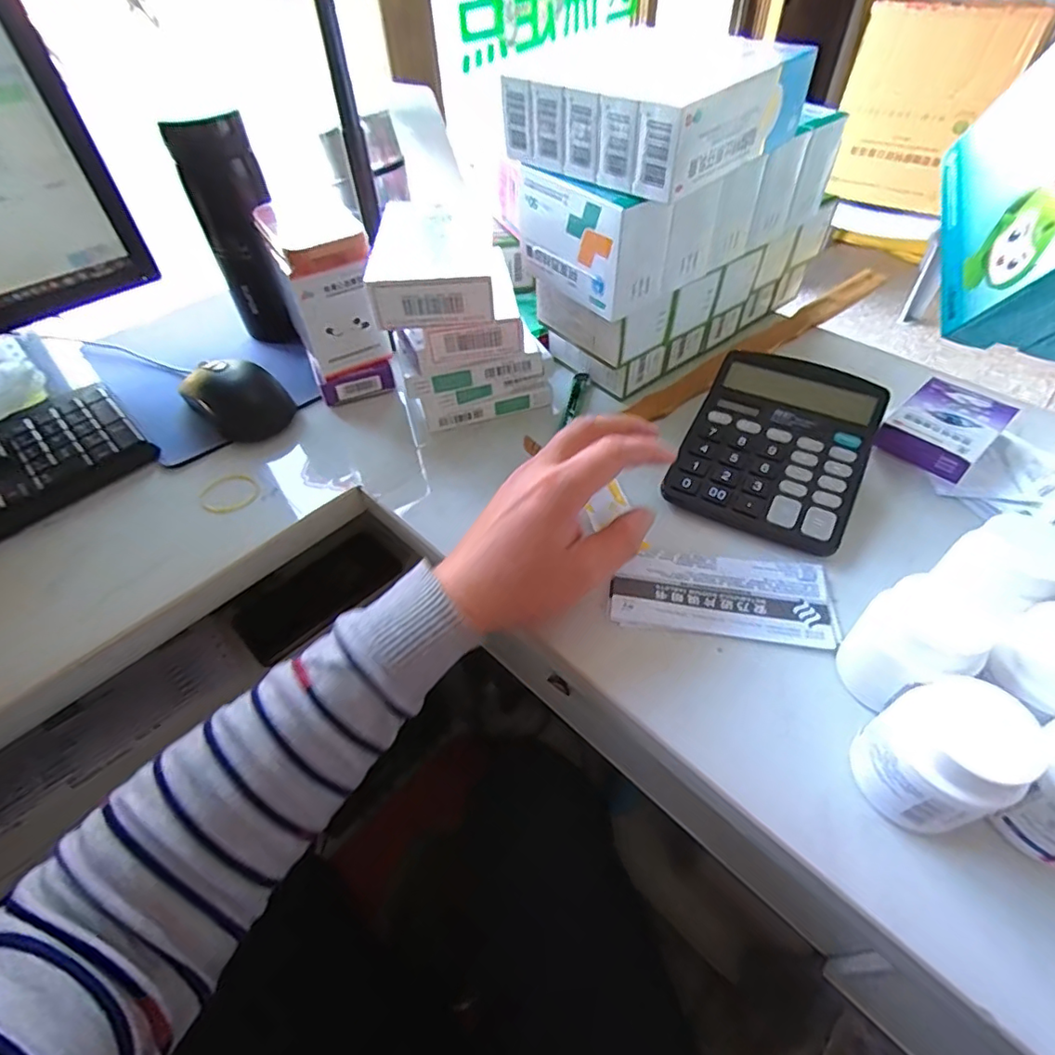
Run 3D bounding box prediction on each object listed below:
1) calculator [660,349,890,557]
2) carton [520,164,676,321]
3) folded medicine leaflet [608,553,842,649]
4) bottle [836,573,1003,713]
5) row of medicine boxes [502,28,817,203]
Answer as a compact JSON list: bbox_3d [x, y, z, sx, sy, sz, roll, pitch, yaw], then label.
[{"bbox_3d":[0.180,-0.063,0.397,0.117,0.035,0.160,22,54,20],"label":"calculator"},{"bbox_3d":[0.042,-0.190,0.359,0.044,0.068,0.094,-33,56,-23],"label":"carton"},{"bbox_3d":[0.116,0.041,0.334,0.127,0.006,0.056,6,50,7],"label":"folded medicine leaflet"},{"bbox_3d":[0.187,0.059,0.275,0.041,0.064,0.046,-11,50,-7],"label":"bottle"},{"bbox_3d":[0.078,-0.257,0.335,0.140,0.049,0.125,-37,58,-26],"label":"row of medicine boxes"}]

